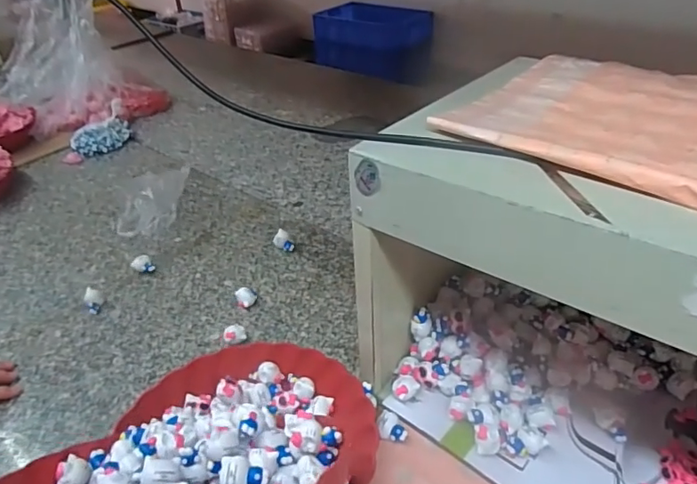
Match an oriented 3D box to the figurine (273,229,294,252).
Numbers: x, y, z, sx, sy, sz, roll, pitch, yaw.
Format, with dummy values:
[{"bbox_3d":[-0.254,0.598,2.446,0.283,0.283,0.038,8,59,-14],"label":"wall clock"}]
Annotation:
[{"bbox_3d":[-0.099,-0.001,0.805,0.021,0.026,0.033,-30,43,-29],"label":"figurine"}]

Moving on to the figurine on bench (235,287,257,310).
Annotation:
[{"bbox_3d":[-0.136,0.076,0.705,0.027,0.022,0.028,-16,38,-14],"label":"figurine on bench"}]

